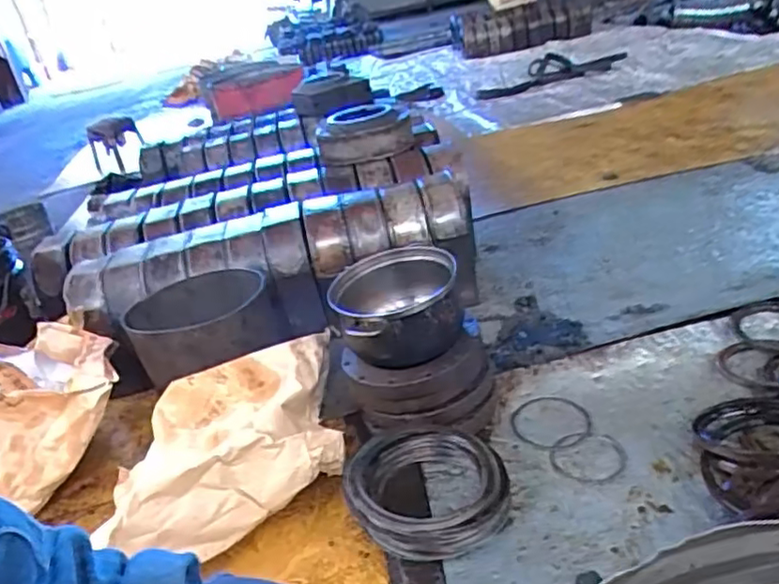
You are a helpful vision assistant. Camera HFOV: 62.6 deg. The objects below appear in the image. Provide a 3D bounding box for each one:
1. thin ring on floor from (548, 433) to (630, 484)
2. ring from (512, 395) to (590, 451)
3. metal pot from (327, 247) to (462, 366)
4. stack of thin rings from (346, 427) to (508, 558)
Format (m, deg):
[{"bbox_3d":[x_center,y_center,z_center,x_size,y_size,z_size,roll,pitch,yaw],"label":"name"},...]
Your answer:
[{"bbox_3d":[0.308,0.254,0.988,0.112,0.007,0.105,-5,27,3],"label":"thin ring on floor"},{"bbox_3d":[0.269,0.216,1.062,0.131,0.004,0.121,-5,31,3],"label":"ring"},{"bbox_3d":[0.014,0.024,1.064,0.205,0.105,0.216,-13,27,1],"label":"metal pot"},{"bbox_3d":[0.055,0.279,0.913,0.223,0.084,0.206,-6,28,13],"label":"stack of thin rings"}]

